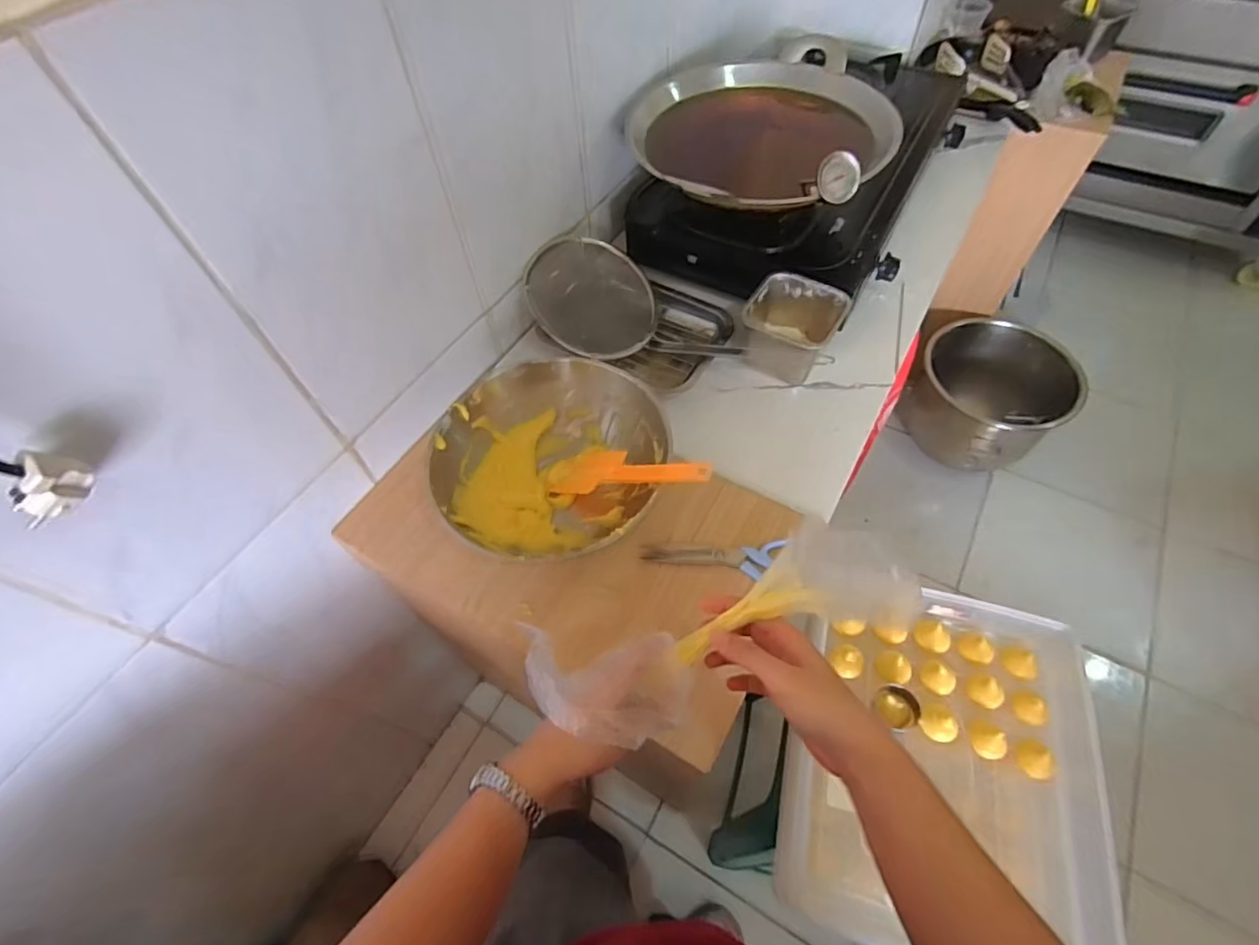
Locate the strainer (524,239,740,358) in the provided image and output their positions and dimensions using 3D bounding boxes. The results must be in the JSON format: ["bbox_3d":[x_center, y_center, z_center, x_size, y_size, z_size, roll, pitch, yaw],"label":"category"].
[{"bbox_3d":[0.007,-0.215,0.802,0.299,0.115,0.173,28,62,19],"label":"strainer"}]

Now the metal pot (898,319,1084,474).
[{"bbox_3d":[0.872,-0.174,1.395,0.292,0.238,0.336,-40,64,-22],"label":"metal pot"}]

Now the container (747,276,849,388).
[{"bbox_3d":[0.217,-0.190,0.763,0.121,0.087,0.114,18,59,14],"label":"container"}]

